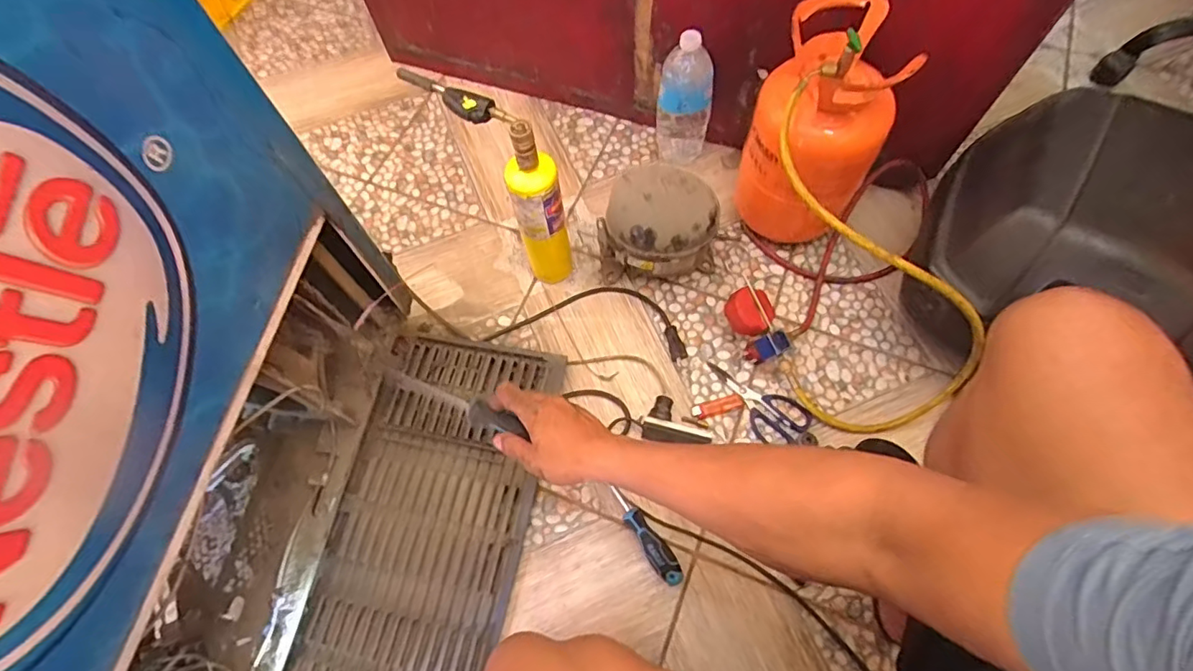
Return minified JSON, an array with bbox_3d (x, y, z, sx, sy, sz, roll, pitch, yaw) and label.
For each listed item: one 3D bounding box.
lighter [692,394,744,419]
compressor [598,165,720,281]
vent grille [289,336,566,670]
[{"bbox_3d":[0.187,0.110,0.856,0.079,0.006,0.022,-17,66,-5],"label":"lighter"},{"bbox_3d":[0.097,-0.167,0.885,0.186,0.180,0.127,9,66,7],"label":"compressor"},{"bbox_3d":[-0.240,0.263,0.791,0.278,0.036,0.549,10,66,7],"label":"vent grille"}]

